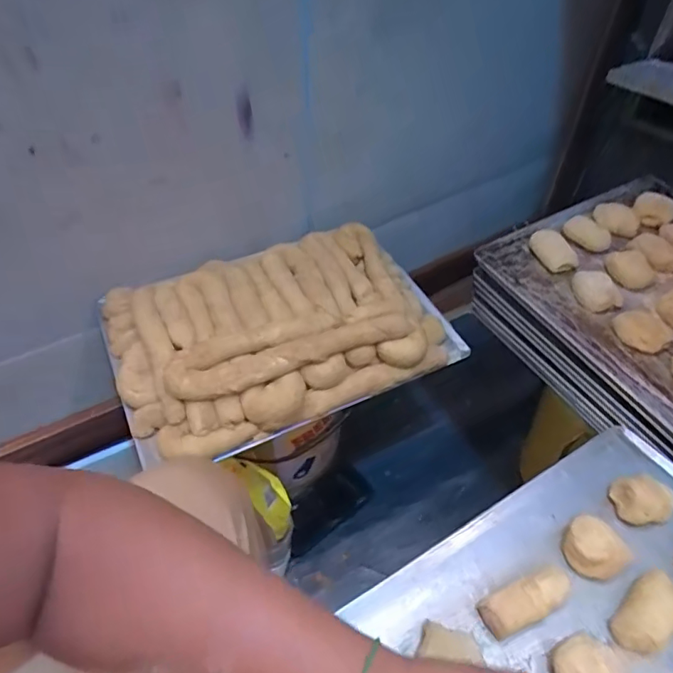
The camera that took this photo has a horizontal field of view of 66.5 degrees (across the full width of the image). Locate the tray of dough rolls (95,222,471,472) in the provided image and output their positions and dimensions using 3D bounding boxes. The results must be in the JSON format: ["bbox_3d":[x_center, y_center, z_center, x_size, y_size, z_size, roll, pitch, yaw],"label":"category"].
[{"bbox_3d":[-0.072,-0.021,0.685,0.430,0.074,0.289,-20,48,-21],"label":"tray of dough rolls"}]

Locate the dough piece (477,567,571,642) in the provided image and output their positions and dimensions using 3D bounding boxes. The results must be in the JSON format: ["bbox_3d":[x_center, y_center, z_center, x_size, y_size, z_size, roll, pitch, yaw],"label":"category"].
[{"bbox_3d":[0.152,0.211,0.408,0.074,0.020,0.029,-24,48,-8],"label":"dough piece"}]

